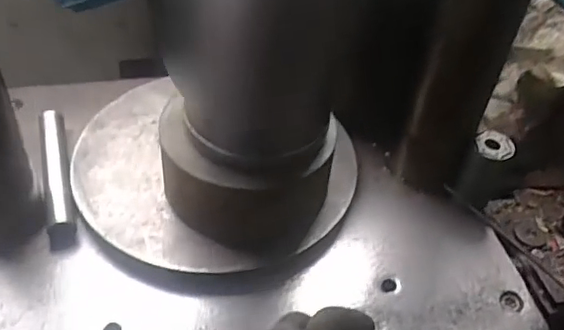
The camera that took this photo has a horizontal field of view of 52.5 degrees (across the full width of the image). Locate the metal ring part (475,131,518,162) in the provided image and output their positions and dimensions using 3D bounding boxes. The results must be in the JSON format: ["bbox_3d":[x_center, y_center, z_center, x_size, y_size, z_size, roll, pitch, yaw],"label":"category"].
[{"bbox_3d":[0.191,-0.018,0.514,0.035,0.006,0.033,9,44,3],"label":"metal ring part"}]

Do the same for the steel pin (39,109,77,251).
[{"bbox_3d":[-0.209,0.009,0.532,0.023,0.025,0.157,-11,47,-17],"label":"steel pin"}]

